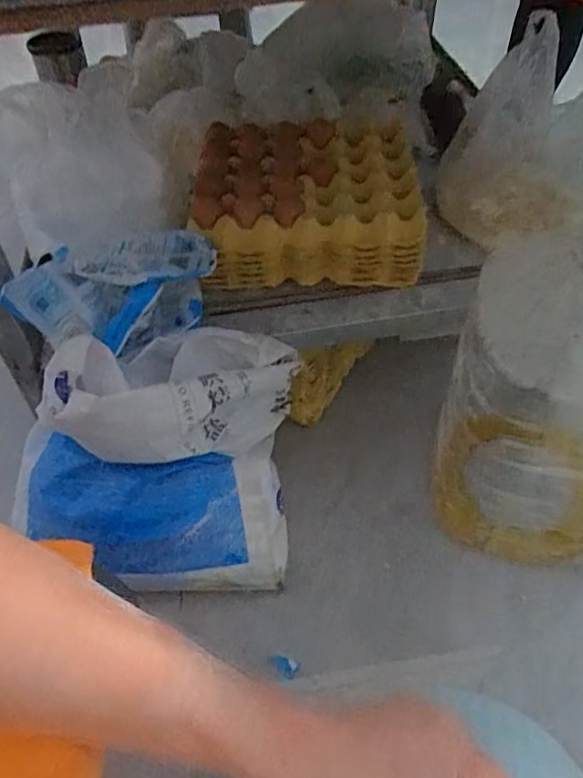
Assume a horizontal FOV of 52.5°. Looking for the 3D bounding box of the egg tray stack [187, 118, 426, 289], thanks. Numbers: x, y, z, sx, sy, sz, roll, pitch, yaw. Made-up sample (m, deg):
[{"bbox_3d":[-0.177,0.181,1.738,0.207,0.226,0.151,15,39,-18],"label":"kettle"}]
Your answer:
[{"bbox_3d":[0.016,-0.263,0.809,0.287,0.094,0.268,-3,49,0],"label":"egg tray stack"}]

